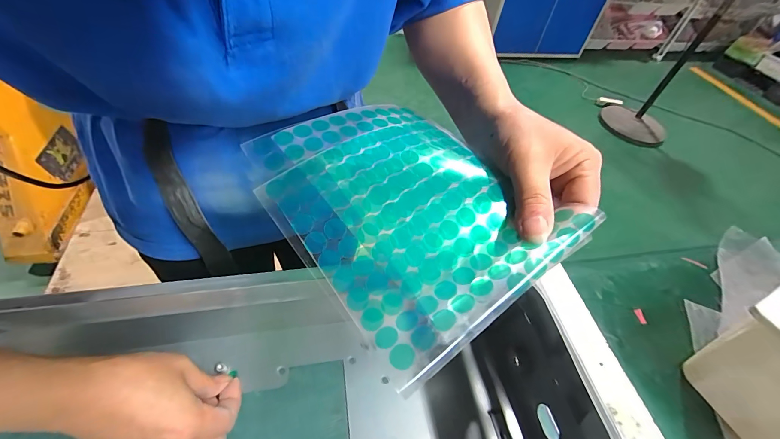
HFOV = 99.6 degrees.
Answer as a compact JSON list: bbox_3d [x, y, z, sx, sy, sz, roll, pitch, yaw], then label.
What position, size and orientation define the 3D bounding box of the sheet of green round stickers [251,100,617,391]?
[{"bbox_3d":[0.008,-0.008,0.198,0.129,0.035,0.158,-29,59,-26],"label":"sheet of green round stickers"}]

